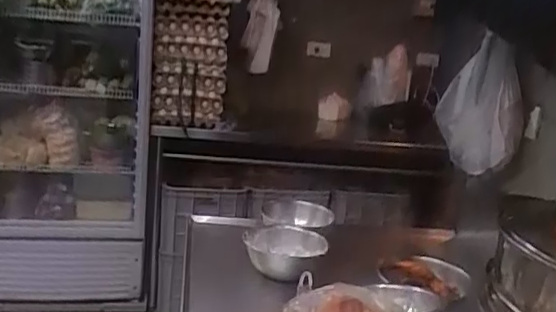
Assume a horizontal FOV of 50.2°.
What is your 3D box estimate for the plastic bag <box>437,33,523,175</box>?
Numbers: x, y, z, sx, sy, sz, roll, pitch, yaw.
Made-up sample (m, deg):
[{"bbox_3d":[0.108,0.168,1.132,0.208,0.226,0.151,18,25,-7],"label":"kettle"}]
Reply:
[{"bbox_3d":[0.453,-0.108,1.329,0.174,0.296,0.136,10,14,15],"label":"plastic bag"}]

